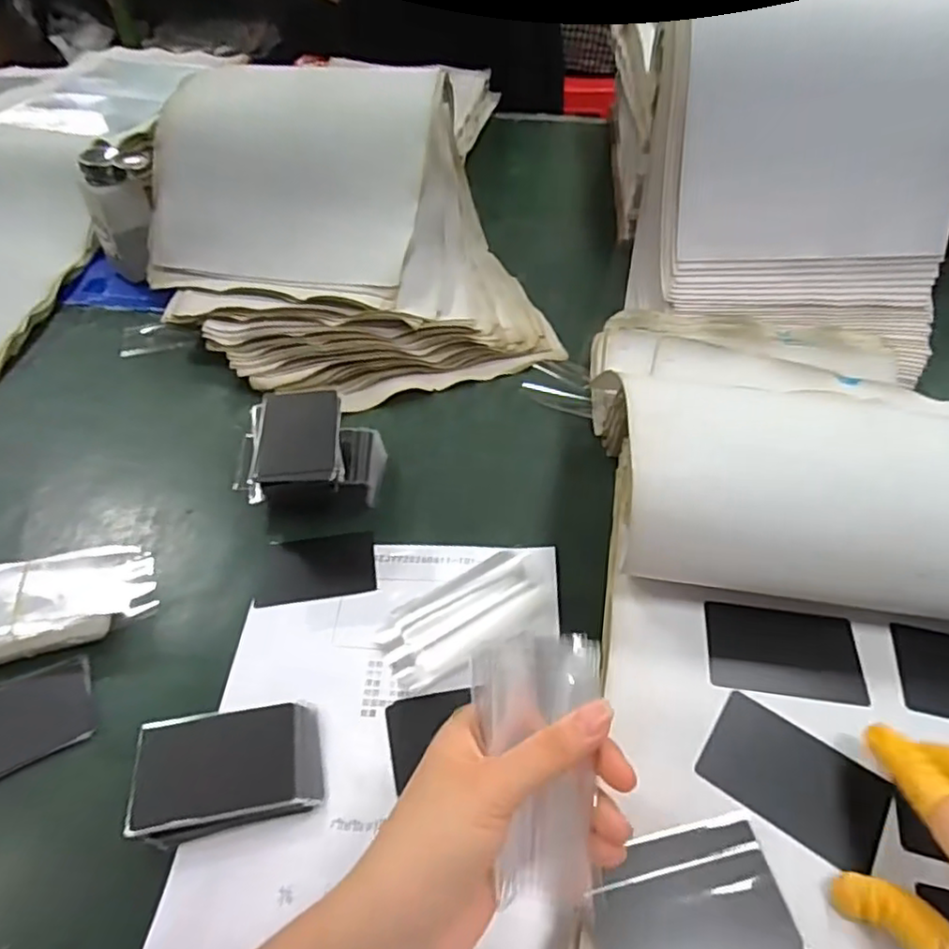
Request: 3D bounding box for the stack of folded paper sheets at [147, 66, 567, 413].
[{"bbox_3d":[-0.129,-0.231,0.610,0.349,0.172,0.310,-16,50,-14],"label":"stack of folded paper sheets"}]

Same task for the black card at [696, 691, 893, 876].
[{"bbox_3d":[0.163,0.155,0.328,0.084,0.004,0.053,29,59,22],"label":"black card"}]

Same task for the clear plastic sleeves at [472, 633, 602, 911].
[{"bbox_3d":[0.030,0.127,0.281,0.055,0.012,0.108,-3,83,-2],"label":"clear plastic sleeves"}]

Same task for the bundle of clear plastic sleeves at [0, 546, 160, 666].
[{"bbox_3d":[-0.284,0.083,0.421,0.127,0.030,0.065,-13,50,-12],"label":"bundle of clear plastic sleeves"}]

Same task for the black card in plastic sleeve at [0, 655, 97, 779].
[{"bbox_3d":[-0.277,0.149,0.384,0.091,0.008,0.062,-20,52,-18],"label":"black card in plastic sleeve"}]

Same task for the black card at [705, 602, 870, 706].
[{"bbox_3d":[0.179,0.103,0.374,0.084,0.004,0.051,7,54,5],"label":"black card"}]

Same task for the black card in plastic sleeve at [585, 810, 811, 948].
[{"bbox_3d":[0.097,0.198,0.285,0.087,0.005,0.071,-12,51,-9],"label":"black card in plastic sleeve"}]

